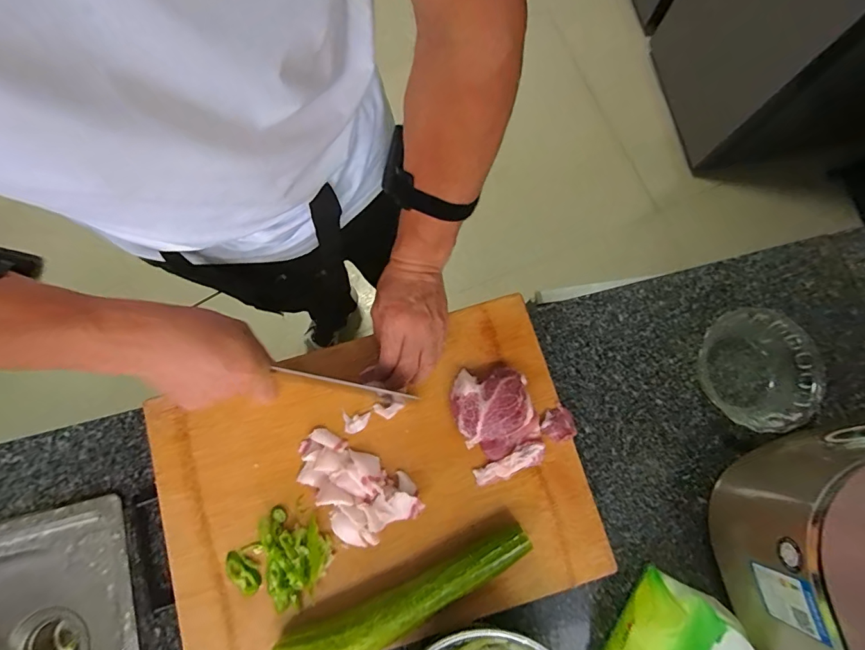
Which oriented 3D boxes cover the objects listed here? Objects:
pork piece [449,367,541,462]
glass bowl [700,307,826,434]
[{"bbox_3d":[0.066,0.092,0.479,0.083,0.035,0.094,-19,79,-4],"label":"pork piece"},{"bbox_3d":[0.369,0.054,0.504,0.112,0.050,0.127,12,79,2],"label":"glass bowl"}]

